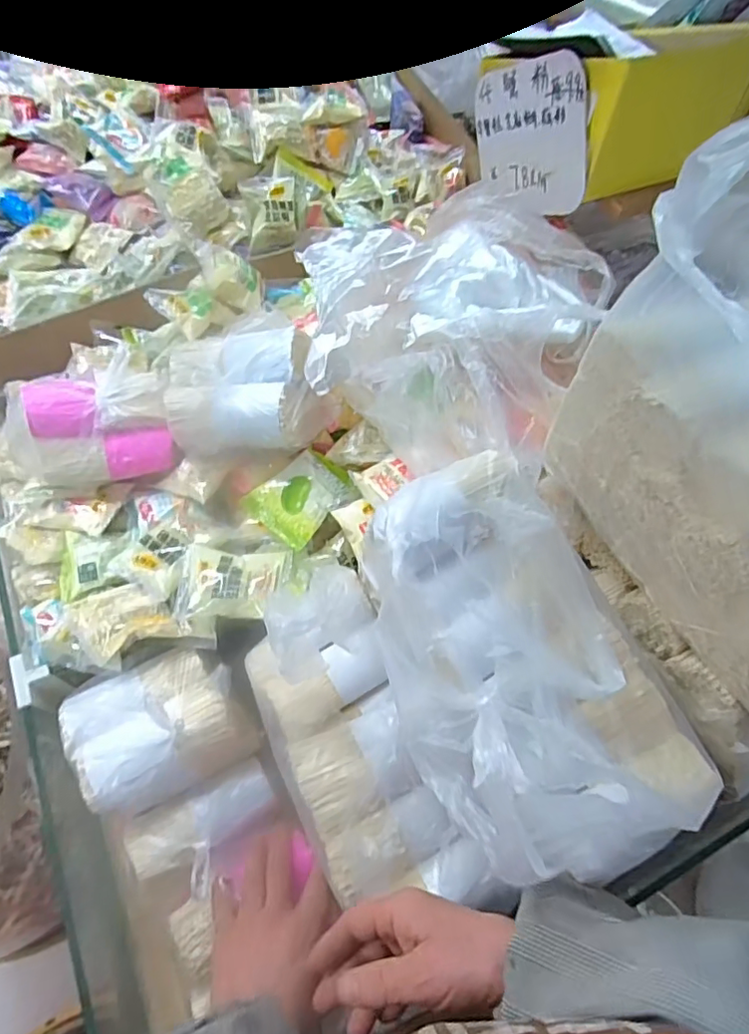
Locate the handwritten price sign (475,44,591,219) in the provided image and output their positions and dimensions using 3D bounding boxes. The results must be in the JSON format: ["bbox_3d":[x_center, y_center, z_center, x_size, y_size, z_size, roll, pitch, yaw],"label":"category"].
[{"bbox_3d":[0.189,-0.464,0.690,0.006,0.154,0.190,-23,36,-19],"label":"handwritten price sign"}]

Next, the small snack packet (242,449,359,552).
[{"bbox_3d":[-0.075,-0.023,0.581,0.074,0.020,0.097,38,67,14],"label":"small snack packet"}]

